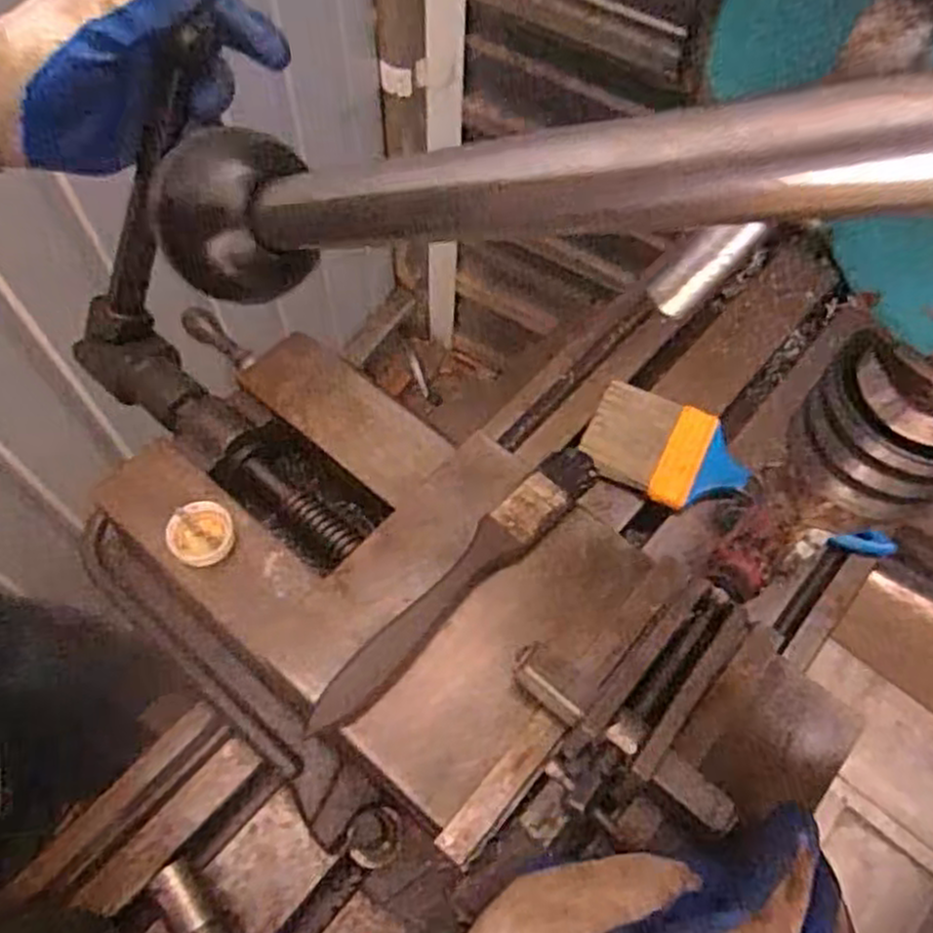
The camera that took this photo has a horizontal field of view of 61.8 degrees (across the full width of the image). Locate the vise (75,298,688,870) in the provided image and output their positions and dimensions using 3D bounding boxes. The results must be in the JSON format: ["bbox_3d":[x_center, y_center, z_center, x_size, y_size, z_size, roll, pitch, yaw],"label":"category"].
[{"bbox_3d":[-0.092,0.023,0.427,0.363,0.113,0.202,41,68,18],"label":"vise"}]

